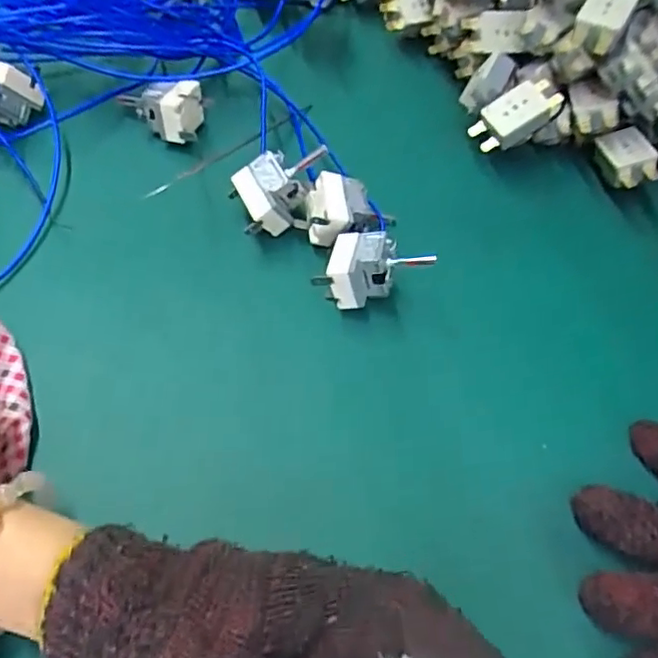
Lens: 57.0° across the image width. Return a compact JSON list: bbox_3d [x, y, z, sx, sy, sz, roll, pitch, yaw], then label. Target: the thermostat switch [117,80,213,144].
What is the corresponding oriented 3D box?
[{"bbox_3d":[-0.114,-0.153,0.410,0.057,0.028,0.037,12,59,3],"label":"thermostat switch"}]

